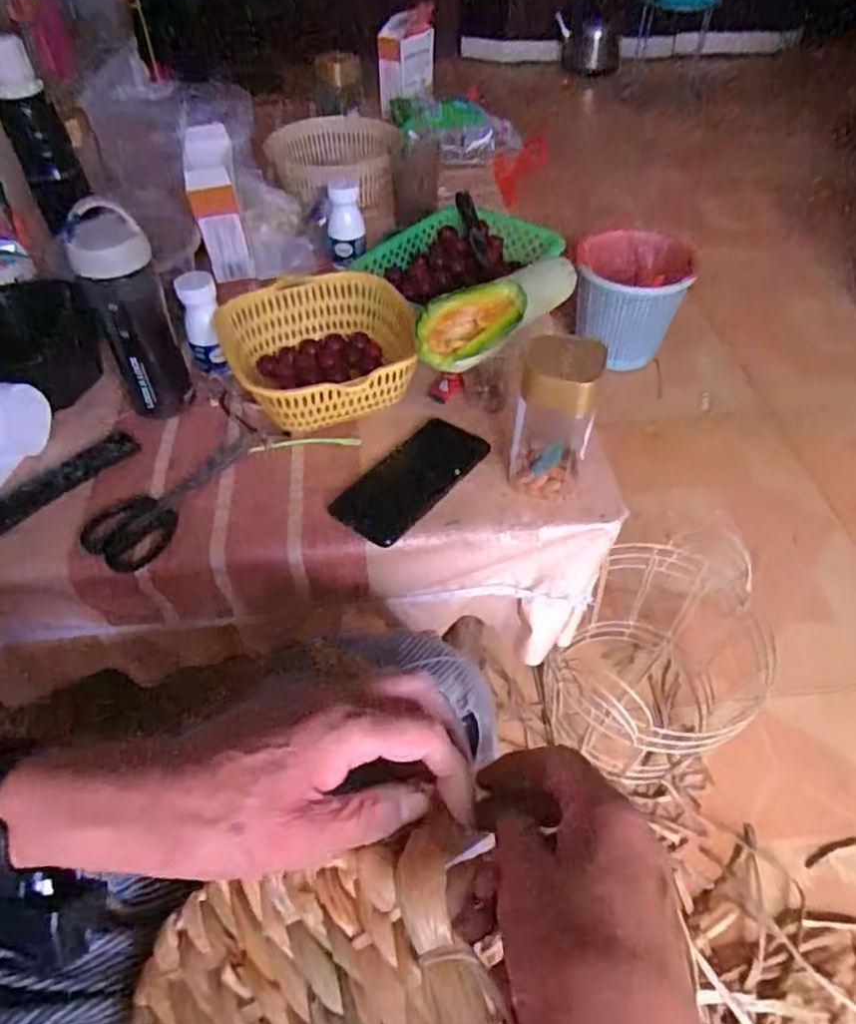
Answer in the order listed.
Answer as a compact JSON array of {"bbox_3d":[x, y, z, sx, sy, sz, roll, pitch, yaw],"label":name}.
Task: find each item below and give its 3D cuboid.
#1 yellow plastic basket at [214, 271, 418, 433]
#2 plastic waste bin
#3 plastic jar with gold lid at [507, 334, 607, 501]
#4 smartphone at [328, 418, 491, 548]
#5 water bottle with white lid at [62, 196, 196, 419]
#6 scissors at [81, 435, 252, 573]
[{"bbox_3d":[-0.105,-0.168,0.704,0.197,0.075,0.199,-1,49,1],"label":"yellow plastic basket"},{"bbox_3d":[0.425,-0.461,1.413,0.226,0.222,0.294,9,50,9],"label":"plastic waste bin"},{"bbox_3d":[0.110,-0.081,0.574,0.062,0.148,0.059,-1,49,1],"label":"plastic jar with gold lid"},{"bbox_3d":[-0.016,-0.035,0.623,0.076,0.006,0.164,30,56,24],"label":"smartphone"},{"bbox_3d":[-0.277,-0.178,0.620,0.064,0.204,0.062,-22,52,-17],"label":"water bottle with white lid"},{"bbox_3d":[-0.229,-0.017,0.610,0.077,0.011,0.181,34,58,26],"label":"scissors"}]

